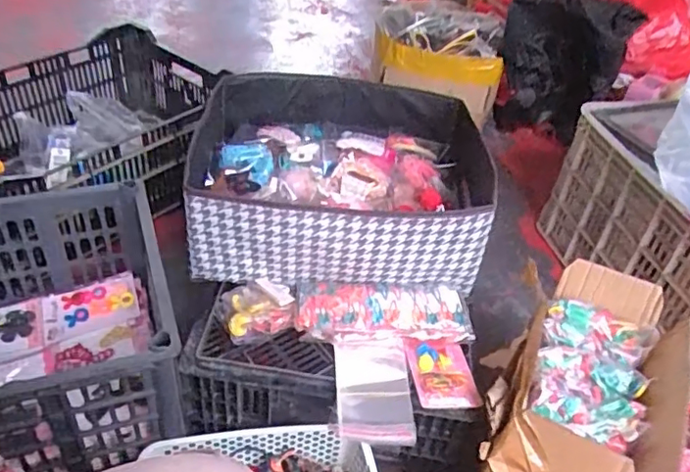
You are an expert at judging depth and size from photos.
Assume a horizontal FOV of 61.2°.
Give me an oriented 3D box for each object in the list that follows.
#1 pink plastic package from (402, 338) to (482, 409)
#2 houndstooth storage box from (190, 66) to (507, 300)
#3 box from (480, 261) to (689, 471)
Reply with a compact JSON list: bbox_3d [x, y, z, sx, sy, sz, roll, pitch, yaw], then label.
[{"bbox_3d":[0.126,0.178,0.751,0.081,0.021,0.099,-1,42,-9],"label":"pink plastic package"},{"bbox_3d":[-0.002,-0.096,0.903,0.432,0.145,0.367,3,41,-5],"label":"houndstooth storage box"},{"bbox_3d":[0.314,0.229,0.802,0.210,0.218,0.338,24,44,18],"label":"box"}]

